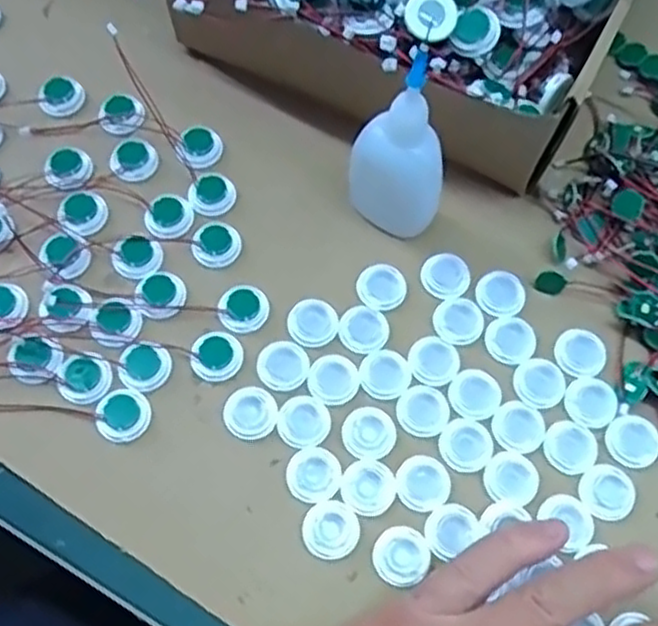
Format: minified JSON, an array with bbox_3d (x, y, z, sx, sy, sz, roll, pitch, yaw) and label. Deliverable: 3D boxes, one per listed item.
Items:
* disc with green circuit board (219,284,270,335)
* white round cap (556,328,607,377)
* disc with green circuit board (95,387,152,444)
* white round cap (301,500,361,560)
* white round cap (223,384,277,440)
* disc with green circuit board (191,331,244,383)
[{"bbox_3d":[-0.039,-0.002,0.344,0.022,0.004,0.023,0,68,0],"label":"disc with green circuit board"},{"bbox_3d":[0.114,0.018,0.341,0.022,0.004,0.022,0,68,0],"label":"white round cap"},{"bbox_3d":[-0.088,0.043,0.322,0.022,0.005,0.023,0,68,0],"label":"disc with green circuit board"},{"bbox_3d":[0.001,0.089,0.309,0.022,0.004,0.022,0,68,0],"label":"white round cap"},{"bbox_3d":[-0.034,0.043,0.326,0.022,0.004,0.022,0,68,0],"label":"white round cap"},{"bbox_3d":[-0.050,0.019,0.335,0.022,0.004,0.022,-5,68,-2],"label":"disc with green circuit board"}]

